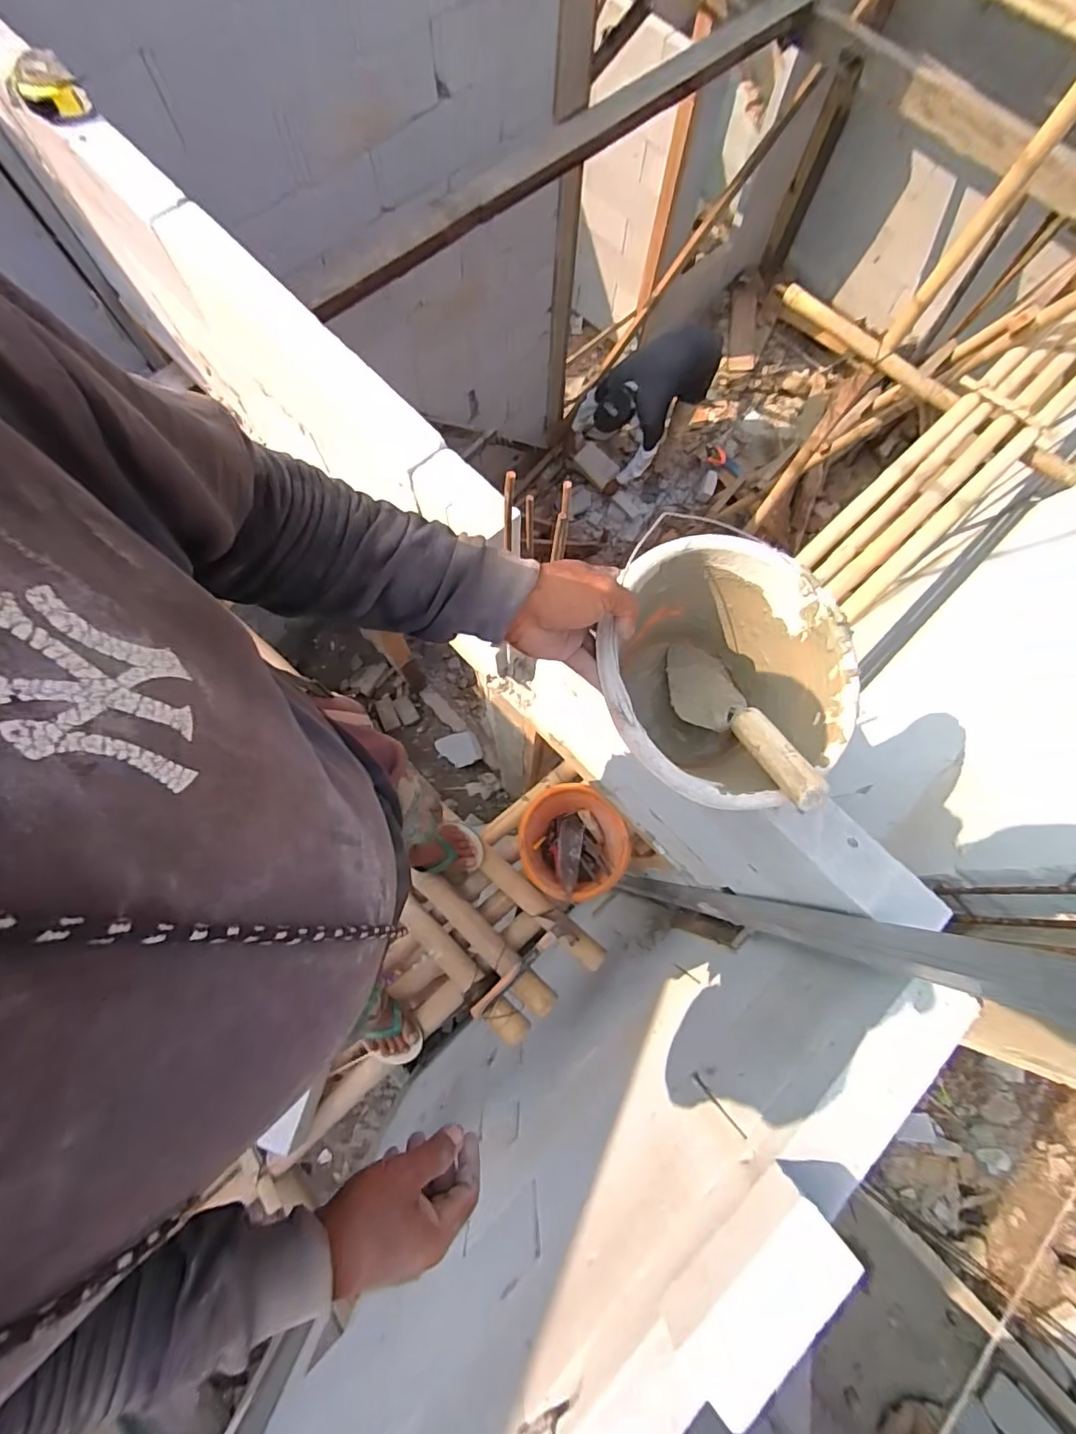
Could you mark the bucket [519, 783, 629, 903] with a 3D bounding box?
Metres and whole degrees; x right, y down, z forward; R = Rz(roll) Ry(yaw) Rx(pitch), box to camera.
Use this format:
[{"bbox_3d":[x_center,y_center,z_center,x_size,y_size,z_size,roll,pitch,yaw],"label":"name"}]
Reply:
[{"bbox_3d":[0.077,0.298,1.291,0.245,0.171,0.247,0,75,-2],"label":"bucket"}]

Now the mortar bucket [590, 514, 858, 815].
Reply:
[{"bbox_3d":[0.178,-0.026,0.592,0.235,0.187,0.250,0,75,-2],"label":"mortar bucket"}]

